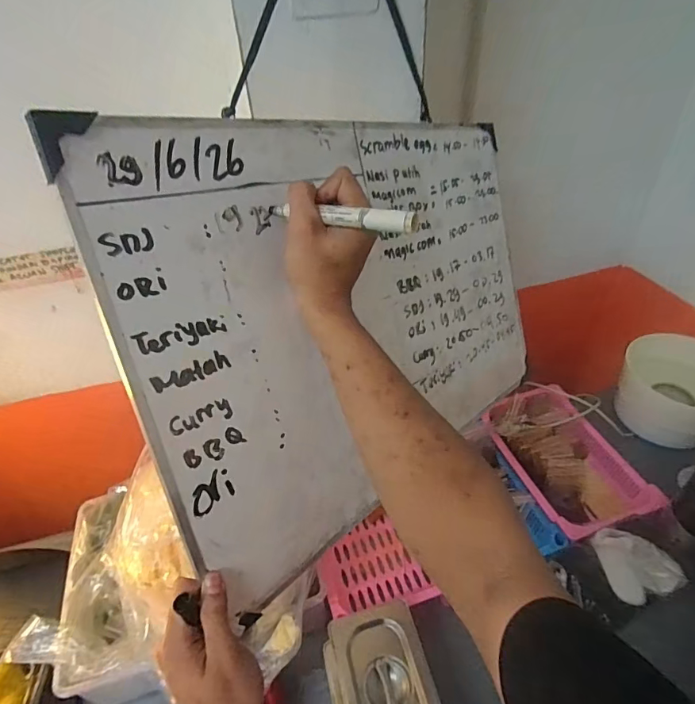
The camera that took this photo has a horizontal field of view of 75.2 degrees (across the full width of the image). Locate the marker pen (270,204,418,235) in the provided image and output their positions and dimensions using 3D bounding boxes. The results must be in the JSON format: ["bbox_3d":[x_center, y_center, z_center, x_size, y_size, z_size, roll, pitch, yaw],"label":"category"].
[{"bbox_3d":[-0.010,-0.106,0.351,0.132,0.016,0.017,13,44,25],"label":"marker pen"}]

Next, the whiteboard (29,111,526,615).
[{"bbox_3d":[0.051,-0.052,0.502,0.013,0.380,0.564,-1,17,46],"label":"whiteboard"}]

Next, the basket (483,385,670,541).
[{"bbox_3d":[0.403,0.197,0.848,0.192,0.071,0.293,-14,42,-12],"label":"basket"}]

